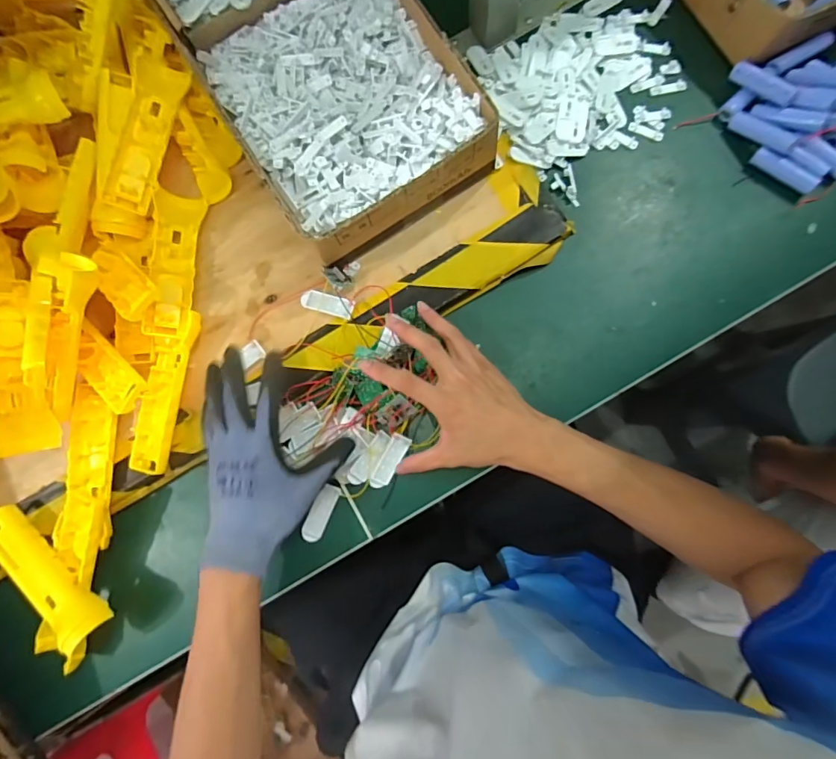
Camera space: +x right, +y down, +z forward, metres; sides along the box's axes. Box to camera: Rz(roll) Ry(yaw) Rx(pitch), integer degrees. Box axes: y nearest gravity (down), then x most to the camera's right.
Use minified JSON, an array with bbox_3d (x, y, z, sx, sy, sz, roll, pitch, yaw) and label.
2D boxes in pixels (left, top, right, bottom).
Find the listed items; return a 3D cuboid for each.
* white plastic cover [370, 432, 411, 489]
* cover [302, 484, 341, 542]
[{"bbox_3d":[-0.028,0.082,0.461,0.019,0.013,0.057,29,84,8],"label":"white plastic cover"},{"bbox_3d":[-0.097,0.133,0.464,0.019,0.007,0.058,24,84,8],"label":"cover"}]

